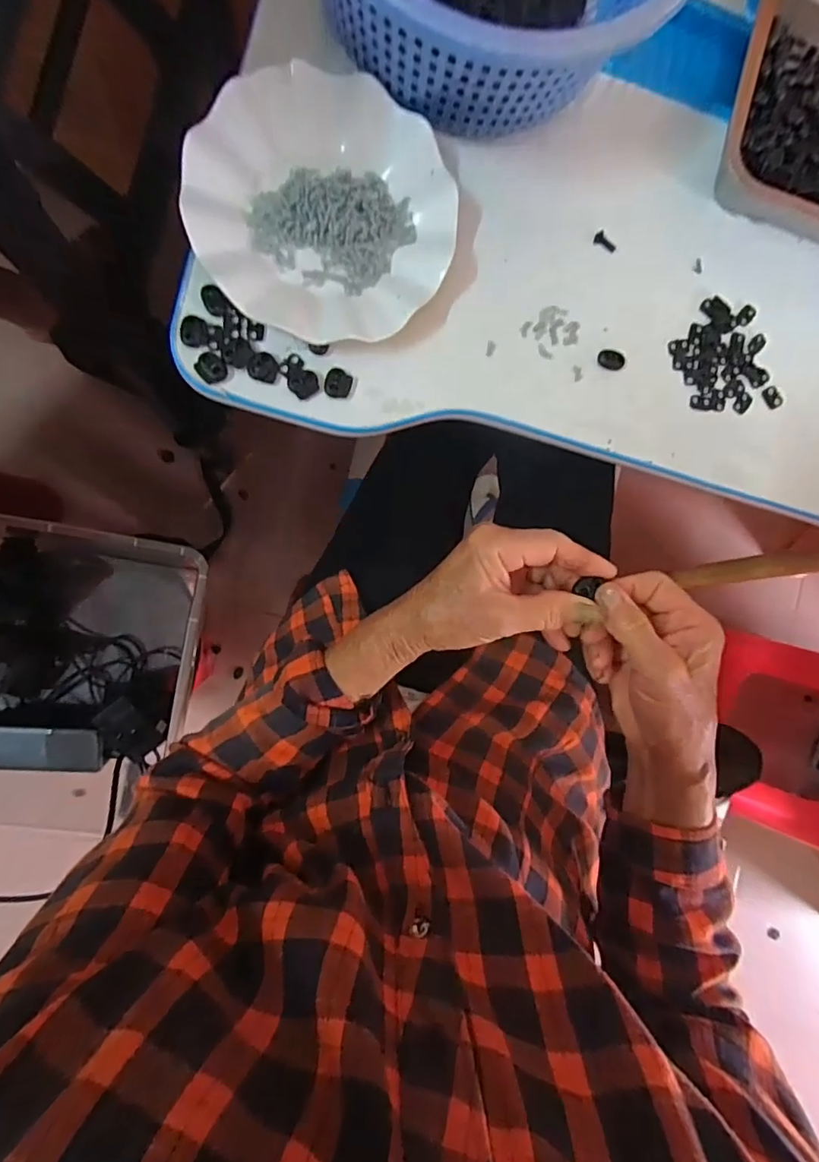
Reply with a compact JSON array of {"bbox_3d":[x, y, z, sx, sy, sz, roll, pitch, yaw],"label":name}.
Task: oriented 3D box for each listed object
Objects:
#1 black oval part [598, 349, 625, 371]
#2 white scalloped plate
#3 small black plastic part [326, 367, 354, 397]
[{"bbox_3d":[0.159,-0.174,0.409,0.023,0.004,0.016,-4,90,-9],"label":"black oval part"},{"bbox_3d":[-0.059,-0.260,0.366,0.178,0.024,0.180,0,90,-9],"label":"white scalloped plate"},{"bbox_3d":[-0.052,-0.143,0.377,0.018,0.004,0.020,28,86,-7],"label":"small black plastic part"}]

